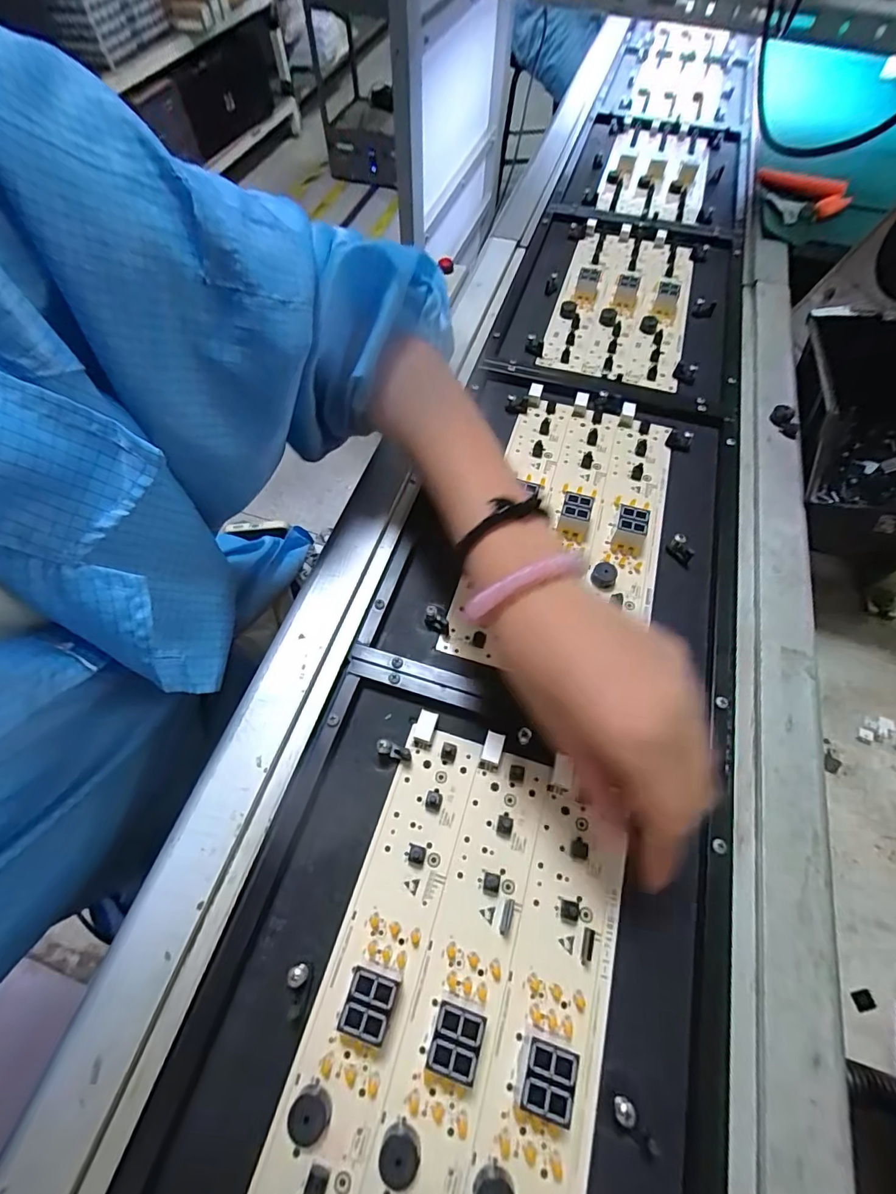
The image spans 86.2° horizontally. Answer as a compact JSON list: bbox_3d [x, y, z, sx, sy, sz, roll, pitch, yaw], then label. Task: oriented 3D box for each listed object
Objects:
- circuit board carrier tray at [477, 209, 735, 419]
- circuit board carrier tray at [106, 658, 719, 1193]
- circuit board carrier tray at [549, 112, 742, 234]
[{"bbox_3d":[0.182,-0.316,0.504,0.221,0.019,0.321,16,62,8],"label":"circuit board carrier tray"},{"bbox_3d":[-0.002,0.202,0.212,0.229,0.021,0.309,16,61,8],"label":"circuit board carrier tray"},{"bbox_3d":[0.277,-0.584,0.656,0.222,0.038,0.319,16,61,8],"label":"circuit board carrier tray"}]

